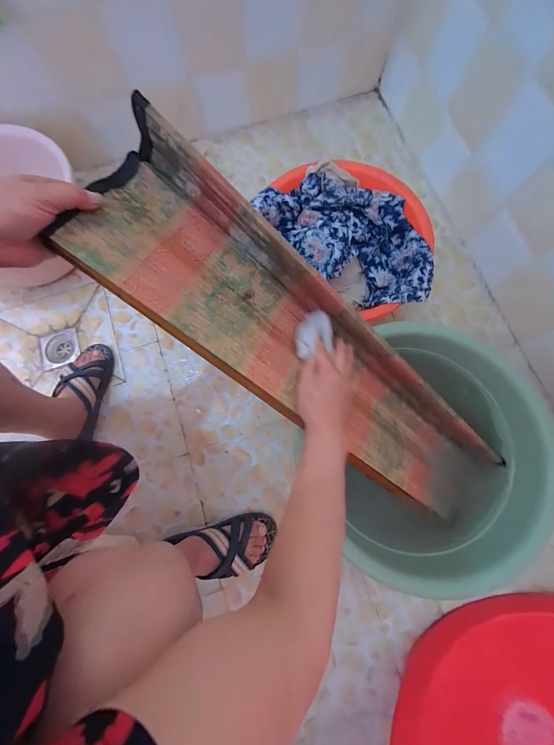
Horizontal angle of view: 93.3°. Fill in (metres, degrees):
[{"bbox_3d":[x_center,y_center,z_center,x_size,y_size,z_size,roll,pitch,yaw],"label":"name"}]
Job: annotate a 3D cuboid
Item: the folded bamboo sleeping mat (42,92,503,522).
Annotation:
[{"bbox_3d":[0.064,-0.016,0.399,0.686,0.079,0.180,37,81,-18],"label":"folded bamboo sleeping mat"}]

